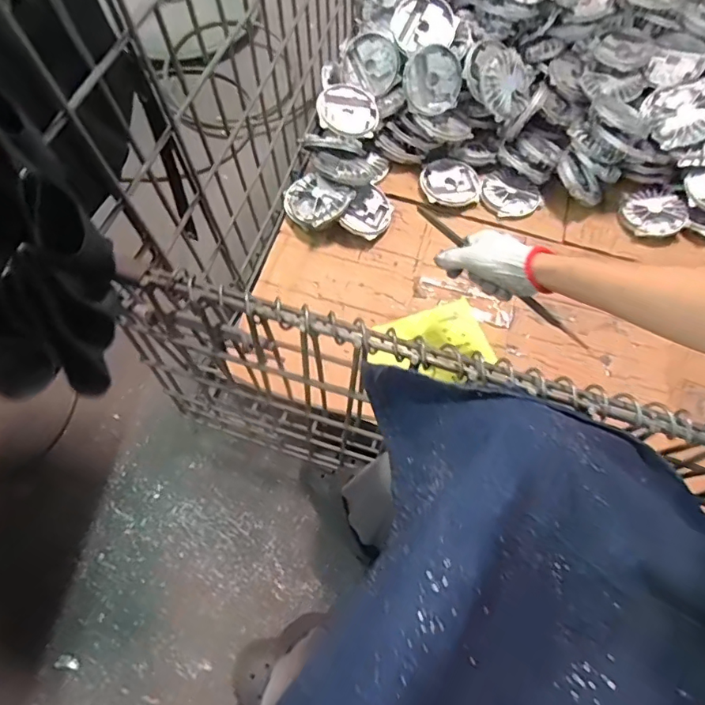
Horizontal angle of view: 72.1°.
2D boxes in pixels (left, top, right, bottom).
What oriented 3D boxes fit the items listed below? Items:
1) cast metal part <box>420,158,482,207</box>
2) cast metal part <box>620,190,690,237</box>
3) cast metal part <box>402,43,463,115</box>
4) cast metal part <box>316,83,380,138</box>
[{"bbox_3d":[0.184,-0.317,0.909,0.111,0.017,0.098,11,69,4],"label":"cast metal part"},{"bbox_3d":[0.528,-0.244,0.855,0.090,0.035,0.096,0,68,-1],"label":"cast metal part"},{"bbox_3d":[0.142,-0.487,0.868,0.105,0.109,0.019,0,25,-9],"label":"cast metal part"},{"bbox_3d":[-0.005,-0.439,0.877,0.110,0.027,0.117,0,68,-1],"label":"cast metal part"}]

